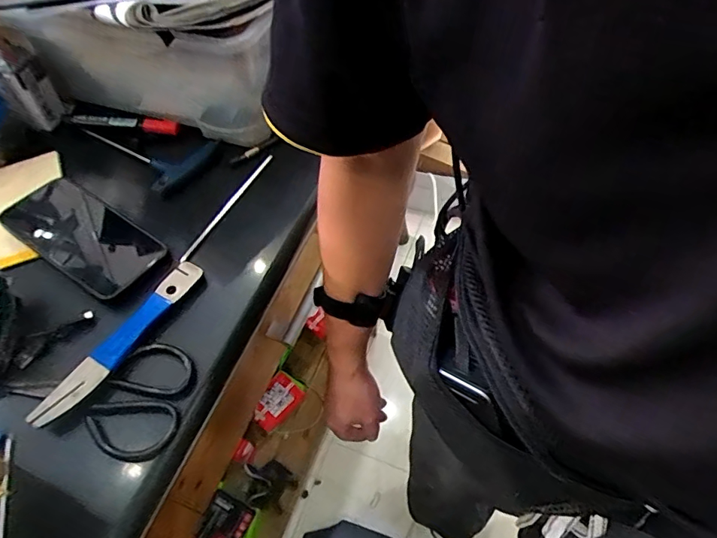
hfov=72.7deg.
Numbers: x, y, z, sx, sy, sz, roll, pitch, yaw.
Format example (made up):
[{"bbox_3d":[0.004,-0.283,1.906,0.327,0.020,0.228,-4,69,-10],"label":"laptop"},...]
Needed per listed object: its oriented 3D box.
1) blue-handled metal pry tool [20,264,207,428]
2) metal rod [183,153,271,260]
[{"bbox_3d":[-0.203,0.057,0.415,0.029,0.011,0.174,28,63,18],"label":"blue-handled metal pry tool"},{"bbox_3d":[-0.134,-0.066,0.504,0.006,0.009,0.154,22,61,17],"label":"metal rod"}]

